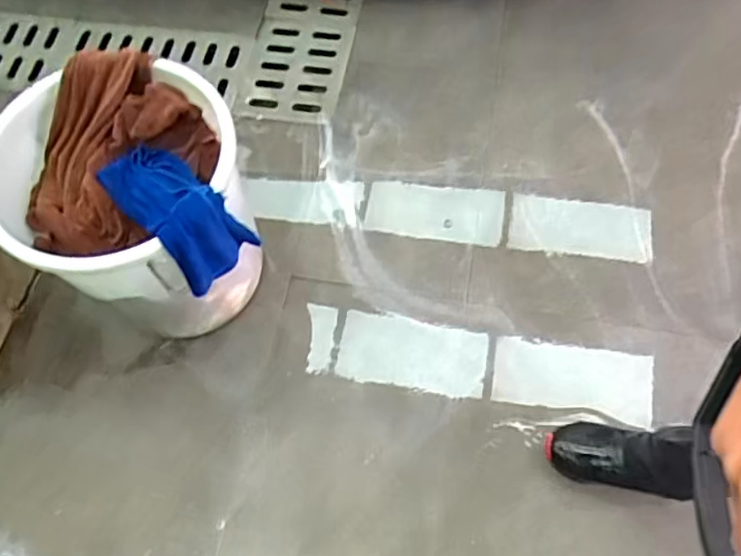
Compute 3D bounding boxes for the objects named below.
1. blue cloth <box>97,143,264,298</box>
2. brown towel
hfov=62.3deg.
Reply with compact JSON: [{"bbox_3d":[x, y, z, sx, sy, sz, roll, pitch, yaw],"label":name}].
[{"bbox_3d":[-0.324,-0.122,0.997,0.261,0.154,0.135,40,73,21],"label":"blue cloth"},{"bbox_3d":[-0.451,-0.203,1.044,0.241,0.145,0.347,29,69,17],"label":"brown towel"}]

